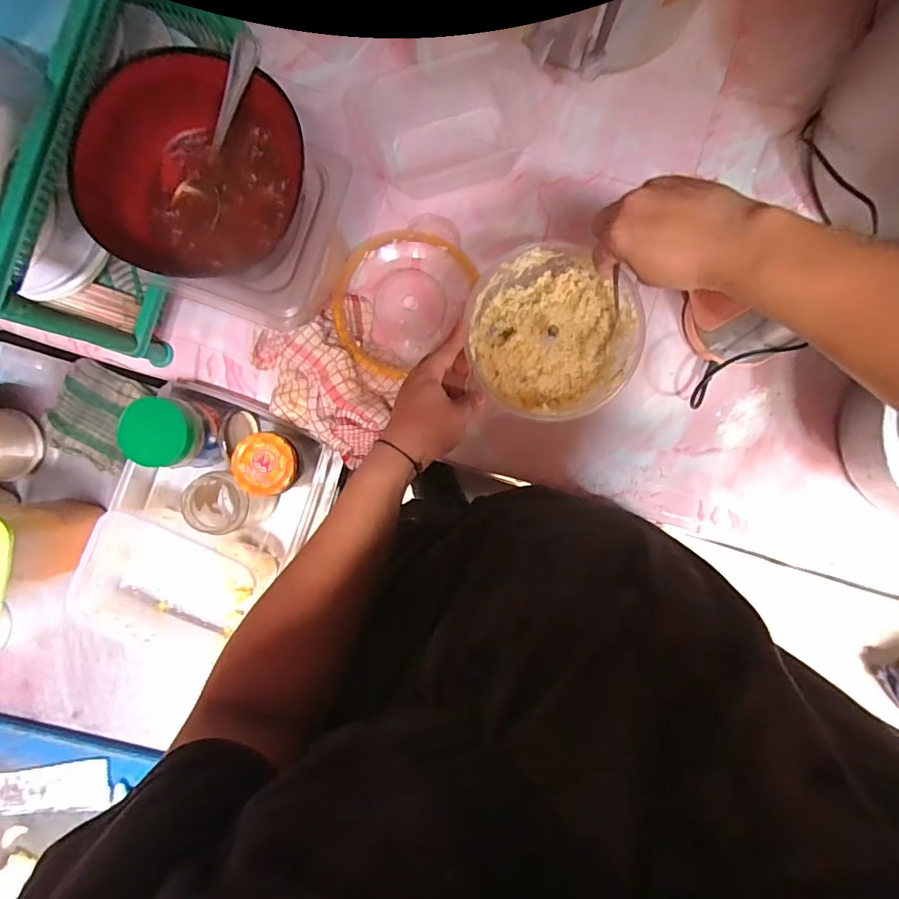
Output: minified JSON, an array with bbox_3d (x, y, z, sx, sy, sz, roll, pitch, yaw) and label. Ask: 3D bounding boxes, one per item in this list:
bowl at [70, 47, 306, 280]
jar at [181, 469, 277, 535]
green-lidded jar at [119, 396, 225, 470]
[{"bbox_3d":[-0.210,-0.228,0.436,0.150,0.083,0.173,22,91,2],"label":"bowl"},{"bbox_3d":[-0.252,0.058,0.586,0.075,0.088,0.066,-5,90,2],"label":"jar"},{"bbox_3d":[-0.300,-0.018,0.573,0.066,0.104,0.072,0,90,2],"label":"green-lidded jar"}]

